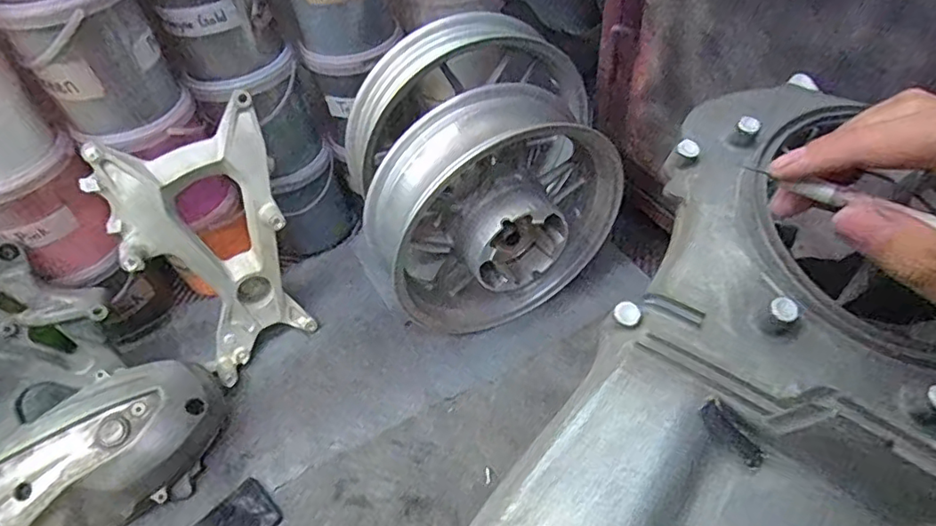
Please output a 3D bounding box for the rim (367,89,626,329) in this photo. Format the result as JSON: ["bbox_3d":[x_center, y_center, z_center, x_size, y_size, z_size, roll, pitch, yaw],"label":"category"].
[{"bbox_3d":[0.042,-0.066,0.825,0.347,0.336,0.171,-22,50,-14],"label":"rim"}]

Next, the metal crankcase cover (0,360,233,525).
[{"bbox_3d":[-0.516,0.282,0.705,0.424,0.127,0.151,-30,53,-21],"label":"metal crankcase cover"}]

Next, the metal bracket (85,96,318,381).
[{"bbox_3d":[-0.350,-0.025,0.814,0.235,0.363,0.080,-29,29,-20],"label":"metal bracket"}]

